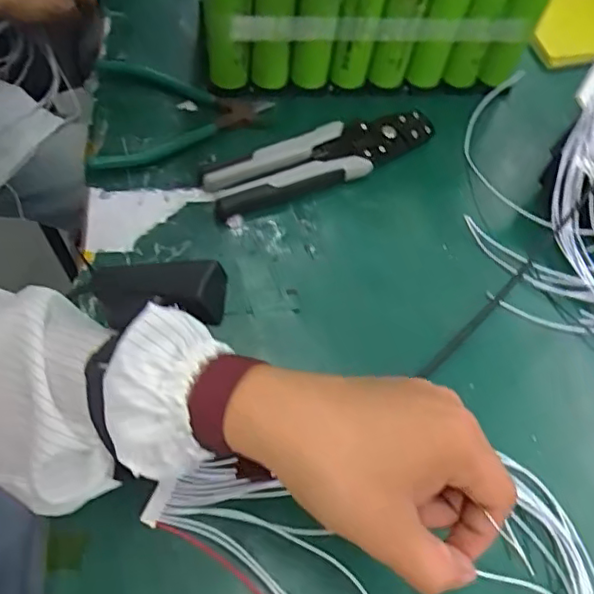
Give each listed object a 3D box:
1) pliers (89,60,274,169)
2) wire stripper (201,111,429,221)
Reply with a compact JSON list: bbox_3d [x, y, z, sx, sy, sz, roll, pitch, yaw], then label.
[{"bbox_3d":[-0.089,-0.145,0.489,0.132,0.020,0.108,0,59,-6],"label":"pliers"},{"bbox_3d":[0.025,-0.111,0.491,0.200,0.013,0.050,-22,79,-20],"label":"wire stripper"}]

